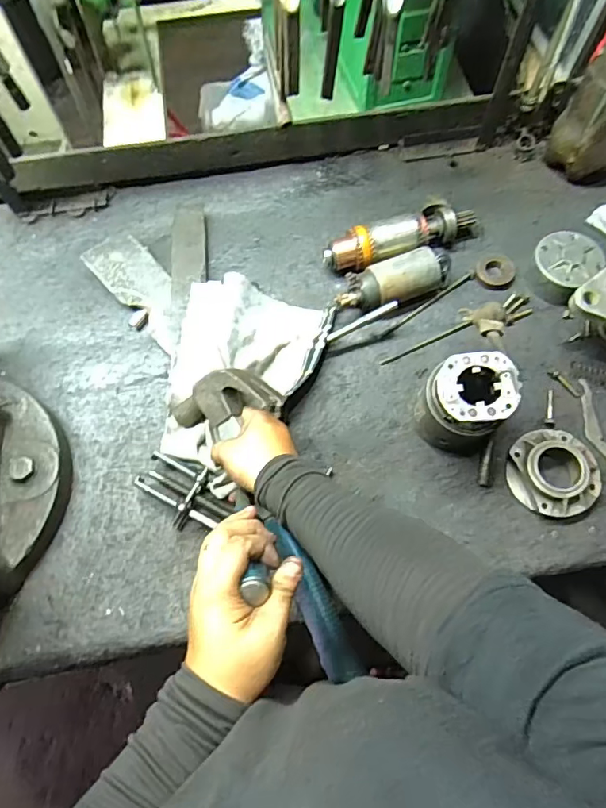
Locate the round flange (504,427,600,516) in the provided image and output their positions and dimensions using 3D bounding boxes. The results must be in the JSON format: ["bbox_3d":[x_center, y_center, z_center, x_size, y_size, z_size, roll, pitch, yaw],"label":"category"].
[{"bbox_3d":[0.261,0.066,0.513,0.089,0.028,0.087,-1,67,2],"label":"round flange"}]

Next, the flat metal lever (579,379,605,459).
[{"bbox_3d":[0.318,0.022,0.541,0.021,0.006,0.103,-8,67,-1],"label":"flat metal lever"}]

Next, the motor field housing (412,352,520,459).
[{"bbox_3d":[0.156,0.007,0.491,0.083,0.116,0.072,-4,67,1],"label":"motor field housing"}]

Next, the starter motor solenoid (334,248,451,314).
[{"bbox_3d":[0.111,-0.142,0.588,0.144,0.056,0.051,-22,68,-8],"label":"starter motor solenoid"}]

